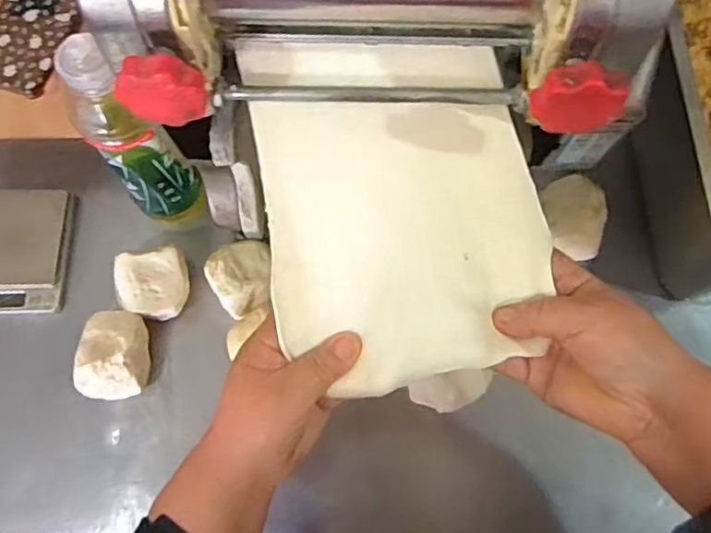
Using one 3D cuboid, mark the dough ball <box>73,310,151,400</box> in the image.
[{"bbox_3d":[-0.214,0.081,0.564,0.052,0.069,0.077,-2,70,0],"label":"dough ball"}]

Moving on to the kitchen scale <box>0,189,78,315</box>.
[{"bbox_3d":[-0.329,-0.015,0.603,0.099,0.019,0.121,0,70,0],"label":"kitchen scale"}]

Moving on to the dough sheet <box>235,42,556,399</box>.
[{"bbox_3d":[0.026,-0.040,0.378,0.160,0.036,0.210,-8,71,-3],"label":"dough sheet"}]

